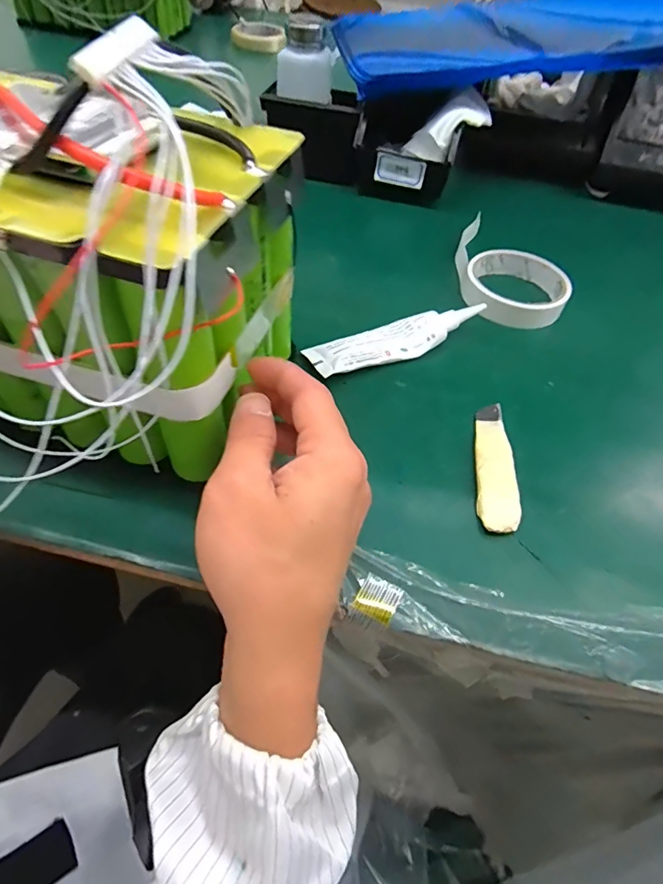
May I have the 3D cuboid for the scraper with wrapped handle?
[{"bbox_3d":[0.102,0.012,0.292,0.023,0.008,0.098,10,53,2],"label":"scraper with wrapped handle"}]

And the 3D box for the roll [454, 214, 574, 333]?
[{"bbox_3d":[0.161,-0.161,0.436,0.089,0.027,0.141,4,53,-3],"label":"roll"}]

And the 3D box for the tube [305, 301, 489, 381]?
[{"bbox_3d":[0.051,-0.078,0.354,0.141,0.021,0.034,-18,57,-18],"label":"tube"}]

